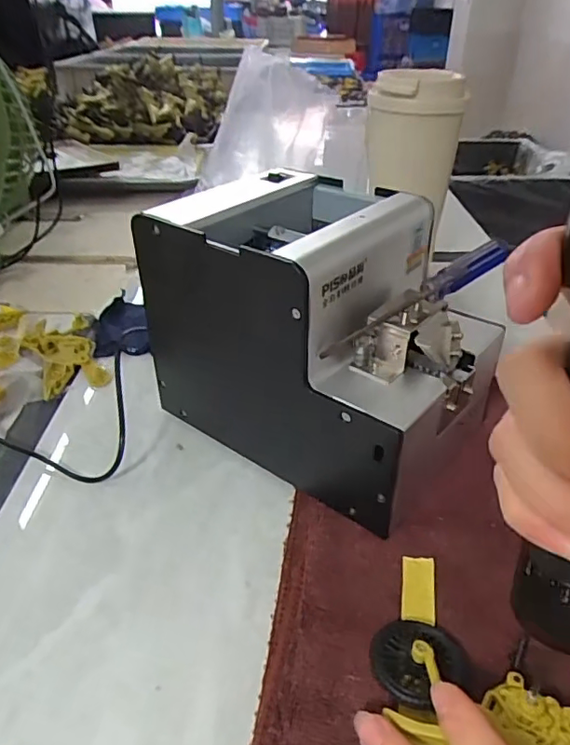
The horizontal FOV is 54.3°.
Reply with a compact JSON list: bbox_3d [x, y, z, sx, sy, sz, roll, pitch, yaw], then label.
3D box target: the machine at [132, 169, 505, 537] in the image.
[{"bbox_3d":[0.021,-0.023,0.339,0.180,0.148,0.131,27,43,31],"label":"machine"}]

